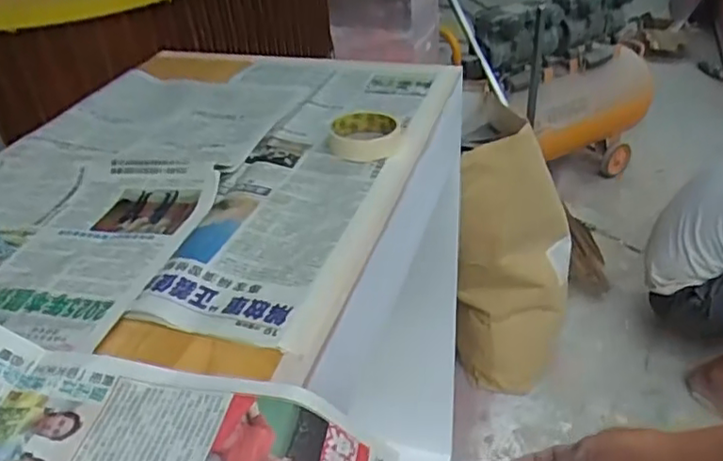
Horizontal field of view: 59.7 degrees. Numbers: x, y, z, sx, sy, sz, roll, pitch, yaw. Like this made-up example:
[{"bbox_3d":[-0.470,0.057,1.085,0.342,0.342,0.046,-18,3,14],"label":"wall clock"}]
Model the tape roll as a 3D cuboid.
[{"bbox_3d":[0.005,-0.111,0.743,0.083,0.037,0.079,-1,35,1],"label":"tape roll"}]

